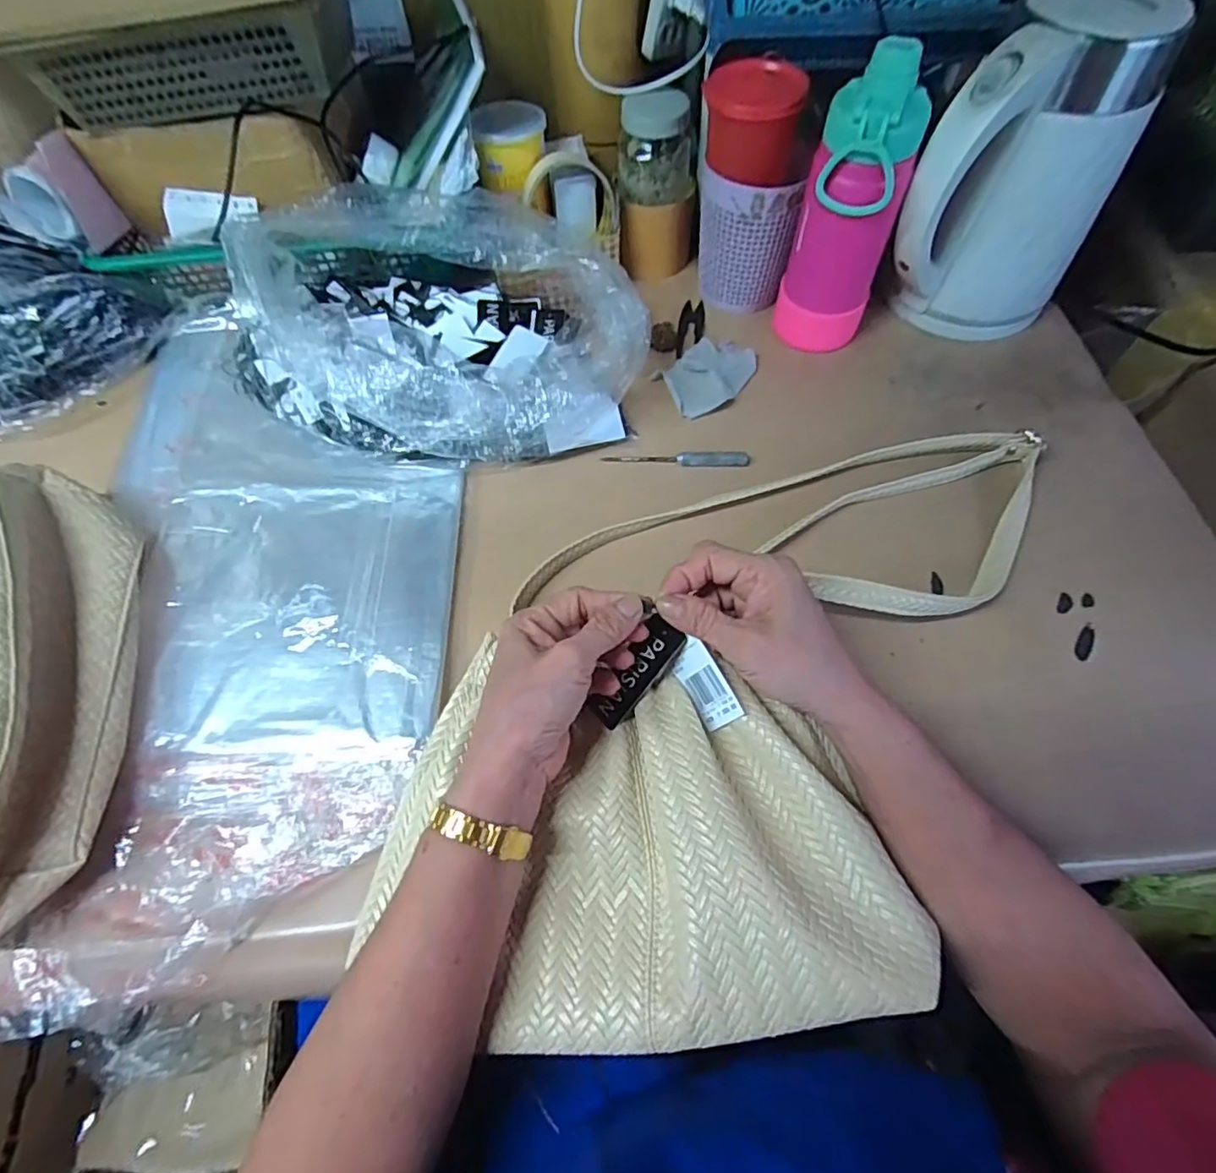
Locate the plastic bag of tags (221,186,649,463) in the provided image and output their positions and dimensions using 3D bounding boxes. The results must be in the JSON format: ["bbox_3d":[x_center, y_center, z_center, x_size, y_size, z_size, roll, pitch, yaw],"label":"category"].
[{"bbox_3d":[-0.137,-0.212,0.478,0.325,0.119,0.220,8,64,6],"label":"plastic bag of tags"}]

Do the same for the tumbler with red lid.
[{"bbox_3d":[0.121,-0.336,0.518,0.090,0.162,0.074,10,64,7],"label":"tumbler with red lid"}]

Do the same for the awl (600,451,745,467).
[{"bbox_3d":[0.056,-0.106,0.496,0.118,0.010,0.012,0,63,2],"label":"awl"}]

